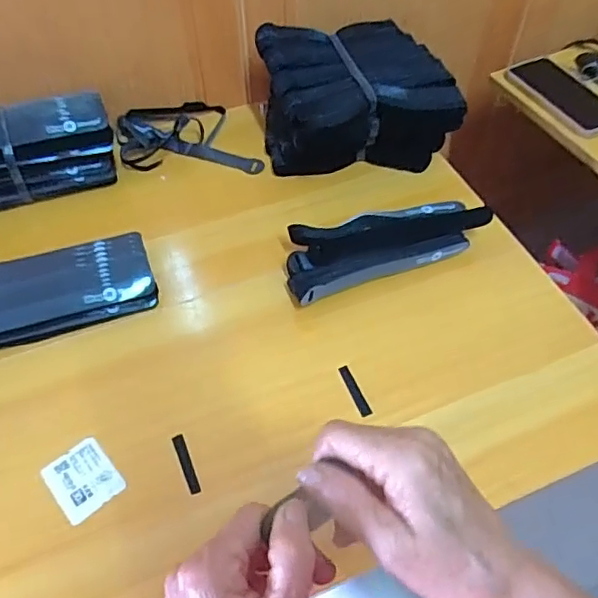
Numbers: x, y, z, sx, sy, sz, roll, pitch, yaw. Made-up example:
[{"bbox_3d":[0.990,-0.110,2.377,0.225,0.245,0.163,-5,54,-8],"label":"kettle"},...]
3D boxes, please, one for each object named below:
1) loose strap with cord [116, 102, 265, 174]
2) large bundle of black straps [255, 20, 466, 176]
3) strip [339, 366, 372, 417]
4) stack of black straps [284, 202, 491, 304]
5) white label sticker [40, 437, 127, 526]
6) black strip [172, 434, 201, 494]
[{"bbox_3d":[-0.143,-0.196,0.708,0.150,0.034,0.141,-22,57,-16],"label":"loose strap with cord"},{"bbox_3d":[0.064,-0.243,0.693,0.213,0.115,0.167,-11,55,-8],"label":"large bundle of black straps"},{"bbox_3d":[0.051,0.084,0.522,0.010,0.005,0.054,-18,56,-13],"label":"strip"},{"bbox_3d":[0.090,-0.059,0.603,0.219,0.044,0.074,-20,56,-14],"label":"stack of black straps"},{"bbox_3d":[-0.179,0.148,0.470,0.049,0.004,0.059,-35,61,-23],"label":"white label sticker"},{"bbox_3d":[-0.095,0.138,0.479,0.009,0.004,0.054,-20,56,-14],"label":"black strip"}]

